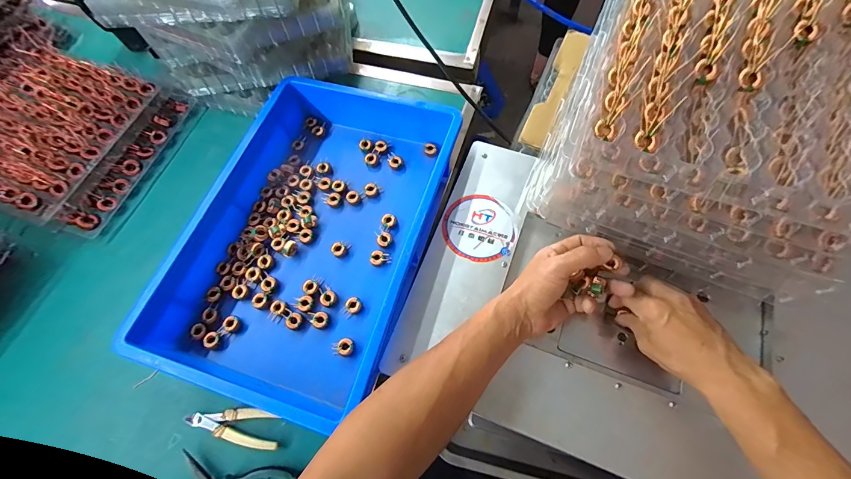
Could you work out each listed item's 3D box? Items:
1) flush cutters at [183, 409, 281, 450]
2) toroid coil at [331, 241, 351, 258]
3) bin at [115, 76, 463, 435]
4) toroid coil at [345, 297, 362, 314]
[{"bbox_3d":[-0.228,0.220,0.429,0.116,0.008,0.039,8,66,6],"label":"flush cutters"},{"bbox_3d":[-0.122,0.013,0.510,0.021,0.008,0.024,22,68,12],"label":"toroid coil"},{"bbox_3d":[-0.146,-0.016,0.497,0.284,0.084,0.444,16,67,9],"label":"bin"},{"bbox_3d":[-0.095,0.085,0.474,0.018,0.014,0.021,36,72,17],"label":"toroid coil"}]

